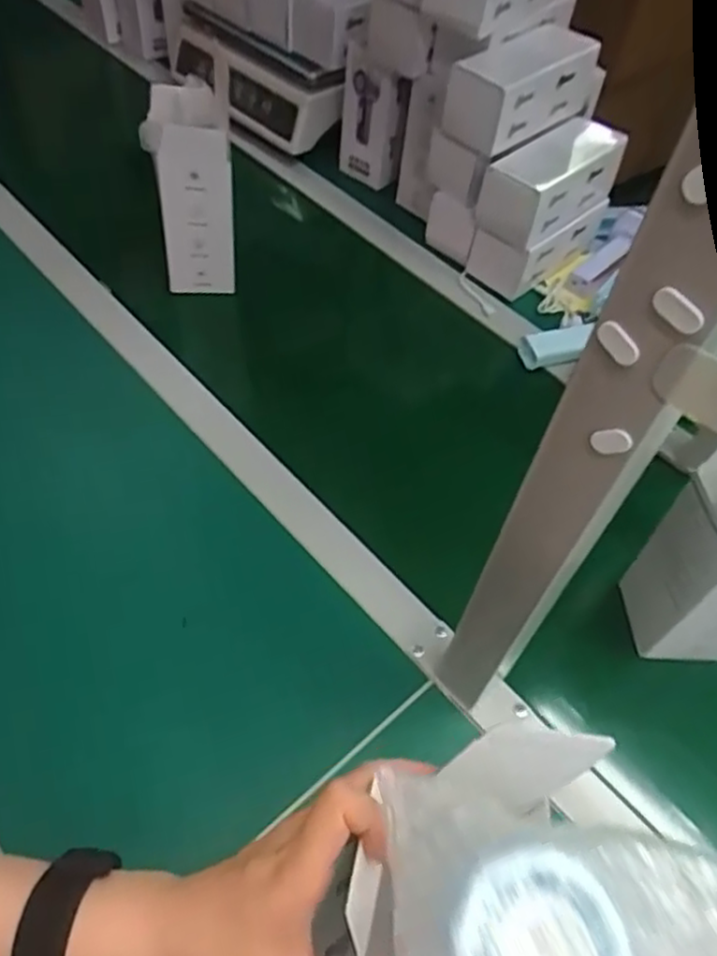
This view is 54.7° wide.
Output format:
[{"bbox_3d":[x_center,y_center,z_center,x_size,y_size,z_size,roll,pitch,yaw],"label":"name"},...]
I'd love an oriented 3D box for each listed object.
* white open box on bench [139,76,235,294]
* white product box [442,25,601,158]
[{"bbox_3d":[-0.177,-0.307,0.751,0.078,0.191,0.091,-5,54,-8],"label":"white open box on bench"},{"bbox_3d":[0.186,-0.441,0.778,0.201,0.077,0.085,-33,62,-25],"label":"white product box"}]

